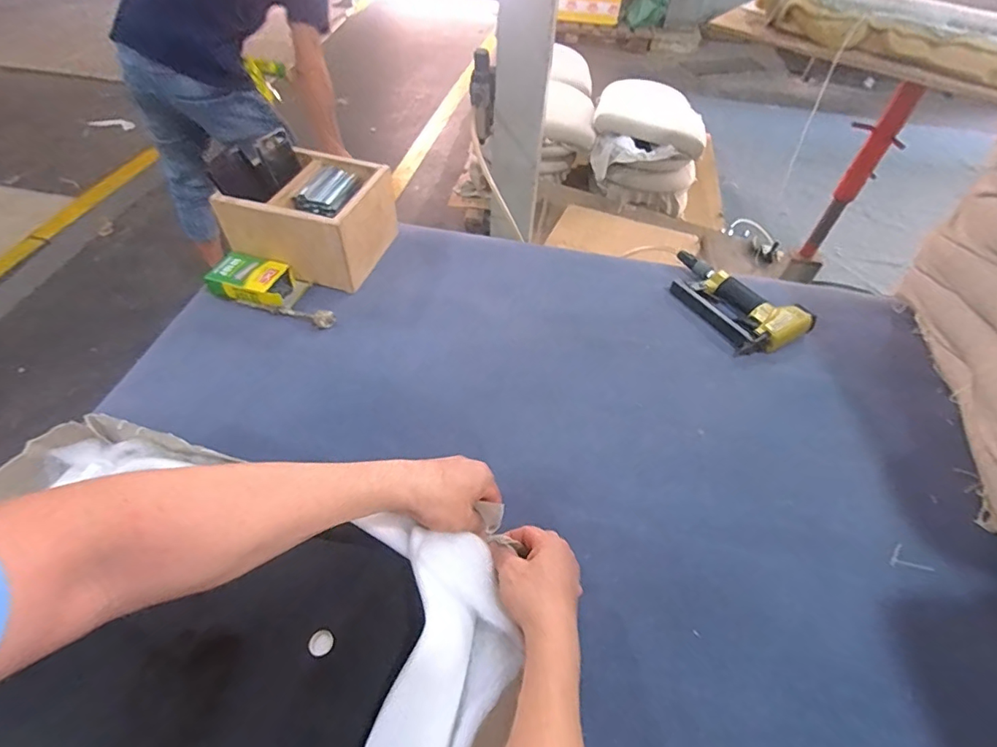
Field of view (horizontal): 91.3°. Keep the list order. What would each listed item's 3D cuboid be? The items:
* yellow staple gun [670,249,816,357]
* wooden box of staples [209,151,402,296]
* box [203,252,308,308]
[{"bbox_3d":[0.393,-0.134,0.835,0.139,0.038,0.246,-19,54,-18],"label":"yellow staple gun"},{"bbox_3d":[-0.314,-0.268,0.845,0.212,0.133,0.201,17,52,9],"label":"wooden box of staples"},{"bbox_3d":[-0.399,-0.149,0.800,0.150,0.036,0.079,14,51,8],"label":"box"}]

